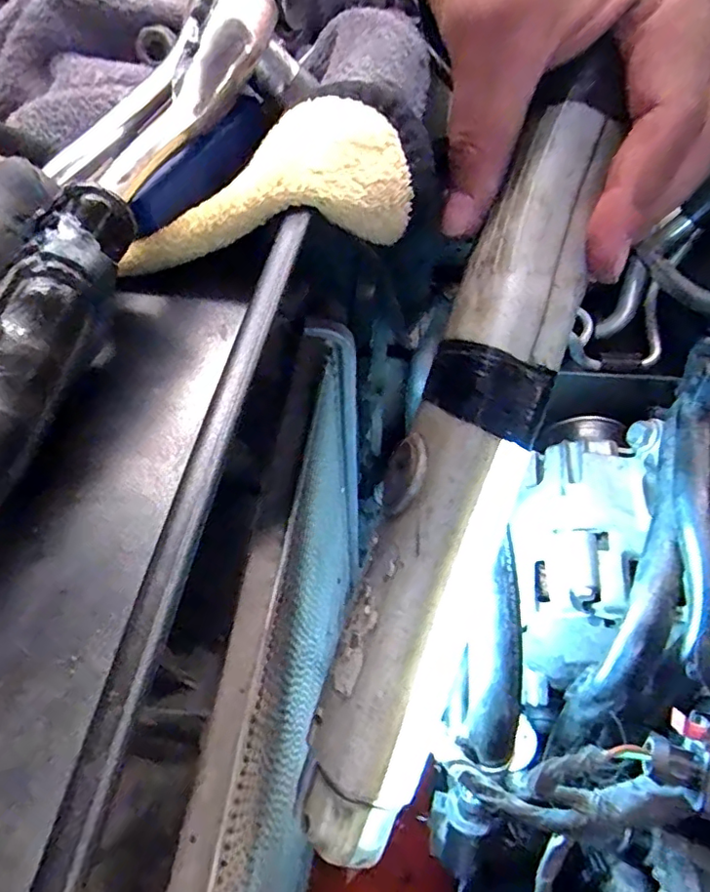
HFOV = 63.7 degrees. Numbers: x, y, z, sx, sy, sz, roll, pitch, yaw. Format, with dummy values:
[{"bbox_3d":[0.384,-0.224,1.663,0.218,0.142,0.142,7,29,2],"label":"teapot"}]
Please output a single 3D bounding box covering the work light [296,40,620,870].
[{"bbox_3d":[0.038,0.006,0.208,0.044,0.035,0.286,18,93,13],"label":"work light"}]

